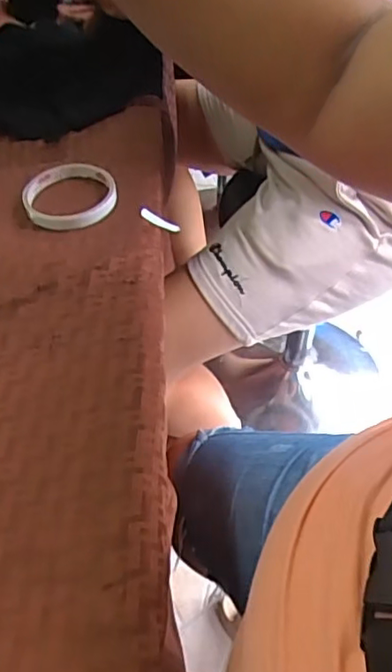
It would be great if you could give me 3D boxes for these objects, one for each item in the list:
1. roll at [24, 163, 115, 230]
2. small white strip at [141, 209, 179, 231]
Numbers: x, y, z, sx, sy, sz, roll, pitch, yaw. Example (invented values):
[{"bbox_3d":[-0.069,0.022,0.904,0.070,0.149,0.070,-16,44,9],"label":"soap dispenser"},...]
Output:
[{"bbox_3d":[-0.118,-0.135,0.540,0.086,0.012,0.090,-1,51,1],"label":"roll"},{"bbox_3d":[-0.033,-0.106,0.530,0.039,0.009,0.006,25,51,-13],"label":"small white strip"}]

